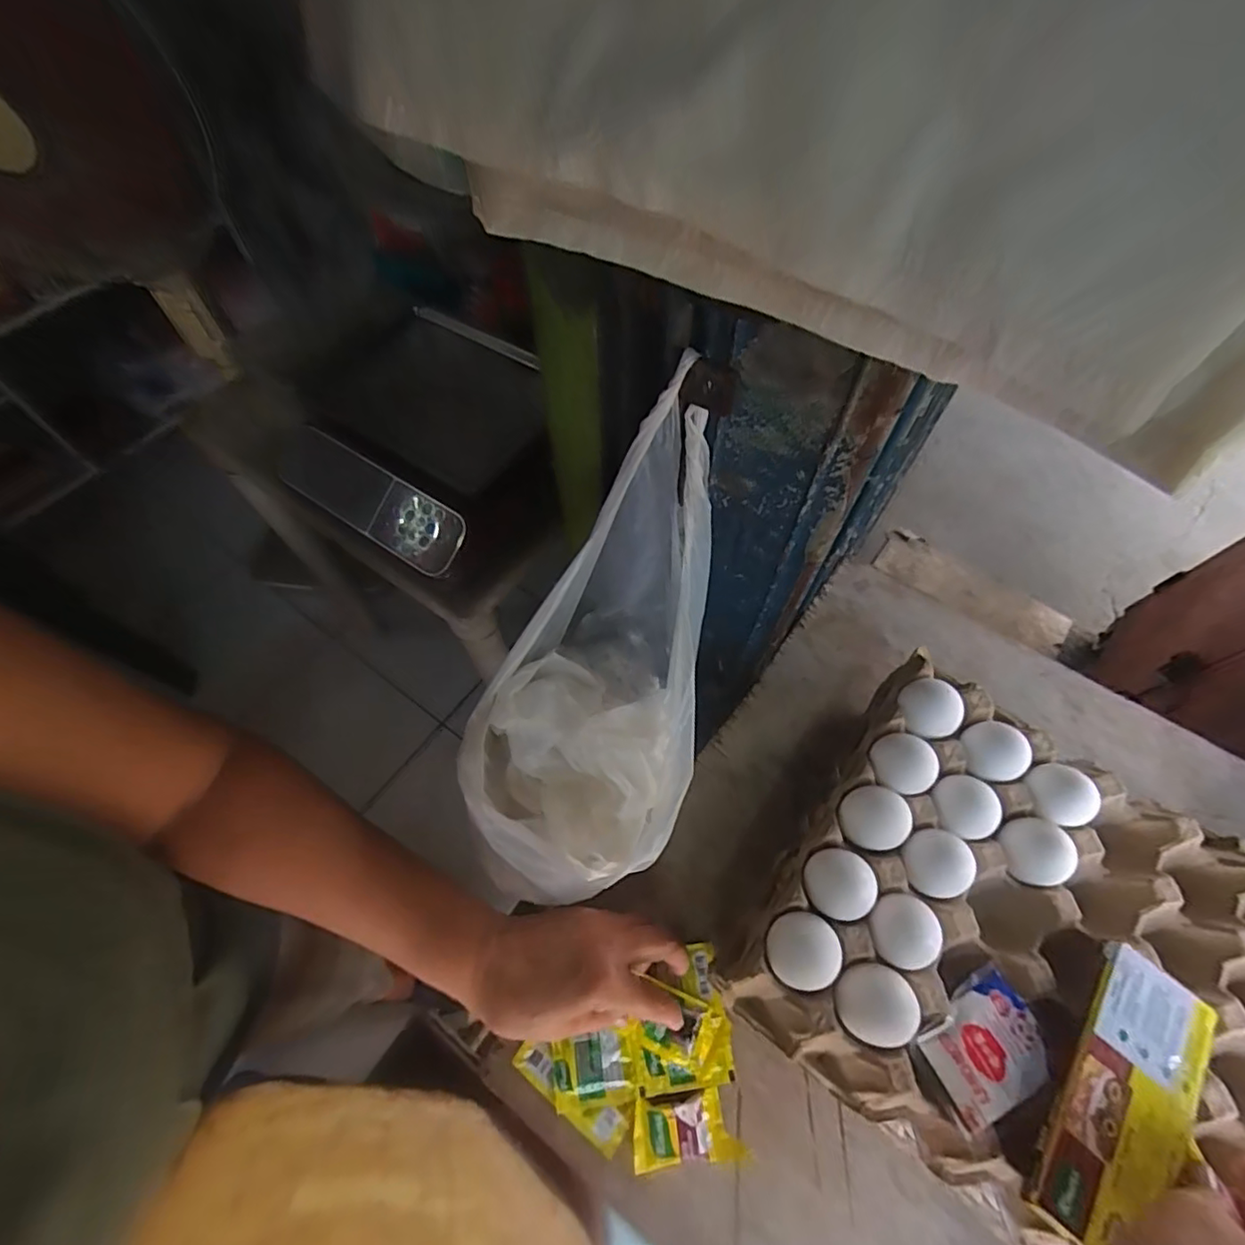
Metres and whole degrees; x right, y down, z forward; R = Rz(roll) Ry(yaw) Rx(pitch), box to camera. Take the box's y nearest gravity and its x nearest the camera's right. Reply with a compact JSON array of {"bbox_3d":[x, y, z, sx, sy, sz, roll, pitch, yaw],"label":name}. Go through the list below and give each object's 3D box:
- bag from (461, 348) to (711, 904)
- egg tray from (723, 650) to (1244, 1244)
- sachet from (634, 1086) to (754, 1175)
[{"bbox_3d":[-0.020,0.034,0.359,0.141,0.248,0.222,16,62,9],"label":"bag"},{"bbox_3d":[0.259,0.207,0.381,0.304,0.077,0.283,31,66,16],"label":"egg tray"},{"bbox_3d":[0.045,0.344,0.398,0.073,0.011,0.041,-3,61,-1],"label":"sachet"}]

